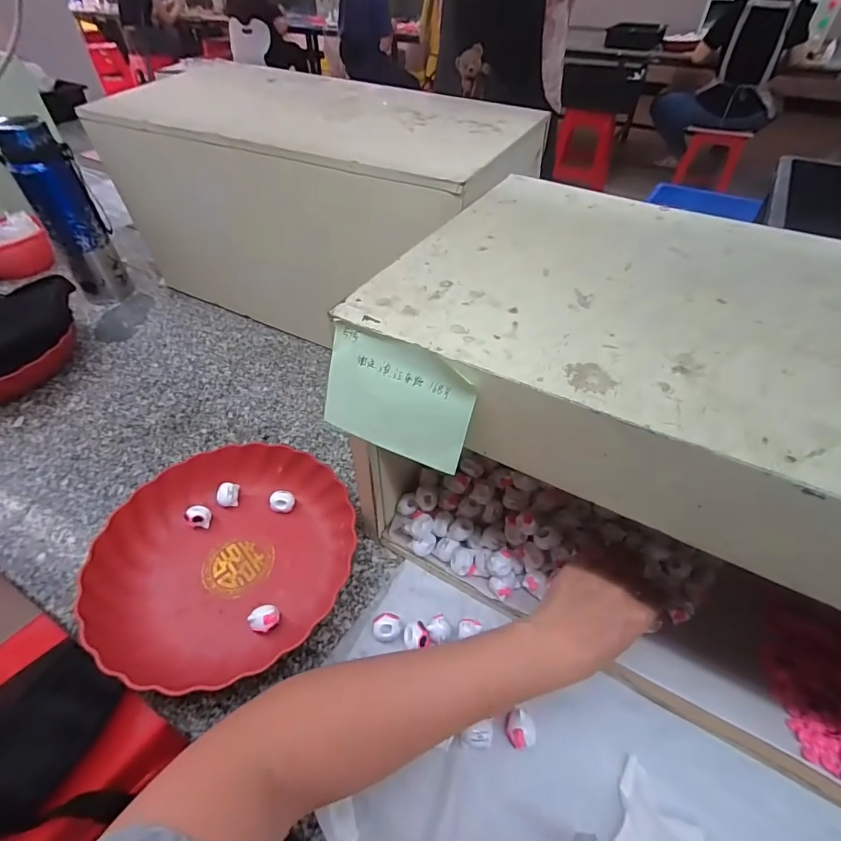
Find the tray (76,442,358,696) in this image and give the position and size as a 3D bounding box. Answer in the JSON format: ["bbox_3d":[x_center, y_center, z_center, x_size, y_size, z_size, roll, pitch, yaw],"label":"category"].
[{"bbox_3d":[-0.190,0.128,0.436,0.220,0.050,0.228,0,46,0],"label":"tray"}]

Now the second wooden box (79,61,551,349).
[{"bbox_3d":[-0.161,-0.319,0.691,0.603,0.304,0.269,20,50,17],"label":"second wooden box"}]

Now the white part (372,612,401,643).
[{"bbox_3d":[-0.030,0.184,0.394,0.024,0.015,0.020,-5,46,-4],"label":"white part"}]

